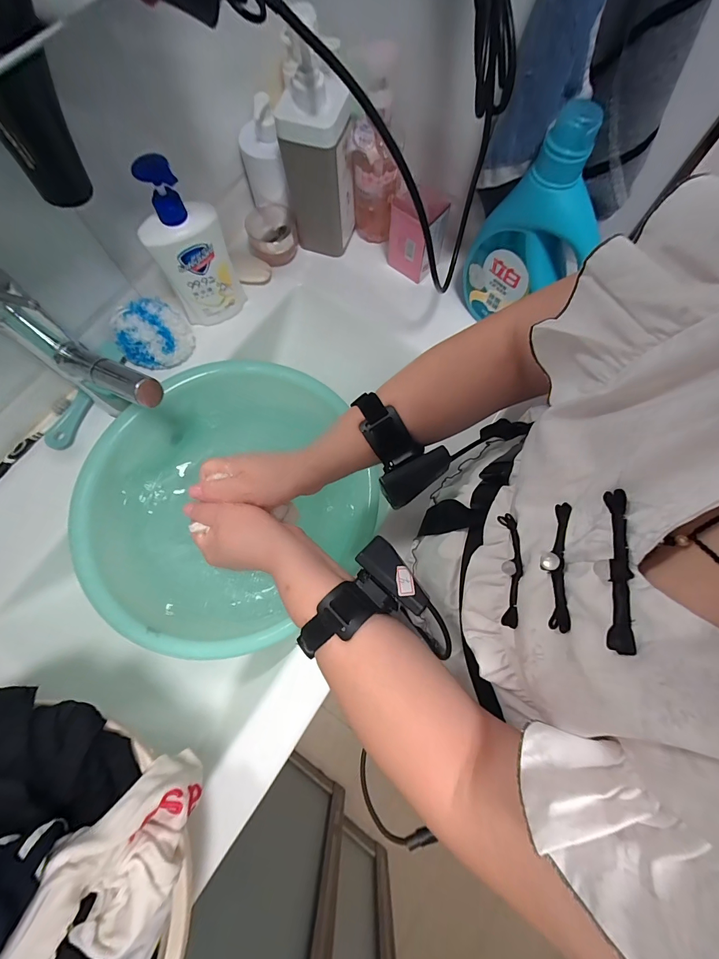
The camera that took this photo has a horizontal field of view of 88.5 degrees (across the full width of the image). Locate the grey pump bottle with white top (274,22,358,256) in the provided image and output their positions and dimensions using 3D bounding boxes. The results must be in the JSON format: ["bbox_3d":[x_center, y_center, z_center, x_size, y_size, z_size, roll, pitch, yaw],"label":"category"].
[{"bbox_3d":[-0.047,-0.403,0.466,0.093,0.242,0.064,15,81,5],"label":"grey pump bottle with white top"}]

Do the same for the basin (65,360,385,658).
[{"bbox_3d":[-0.169,0.035,0.494,0.319,0.129,0.340,0,74,1],"label":"basin"}]

